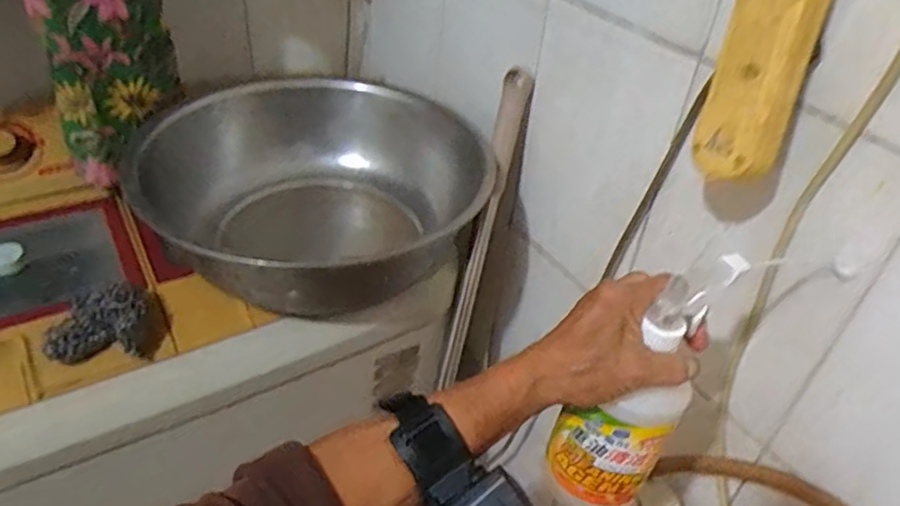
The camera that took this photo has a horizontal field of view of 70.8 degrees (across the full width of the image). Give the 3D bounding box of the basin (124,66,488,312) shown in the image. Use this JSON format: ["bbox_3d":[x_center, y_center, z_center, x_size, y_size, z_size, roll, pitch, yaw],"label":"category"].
[{"bbox_3d":[-0.145,-0.058,0.743,0.367,0.158,0.351,3,39,-3],"label":"basin"}]

